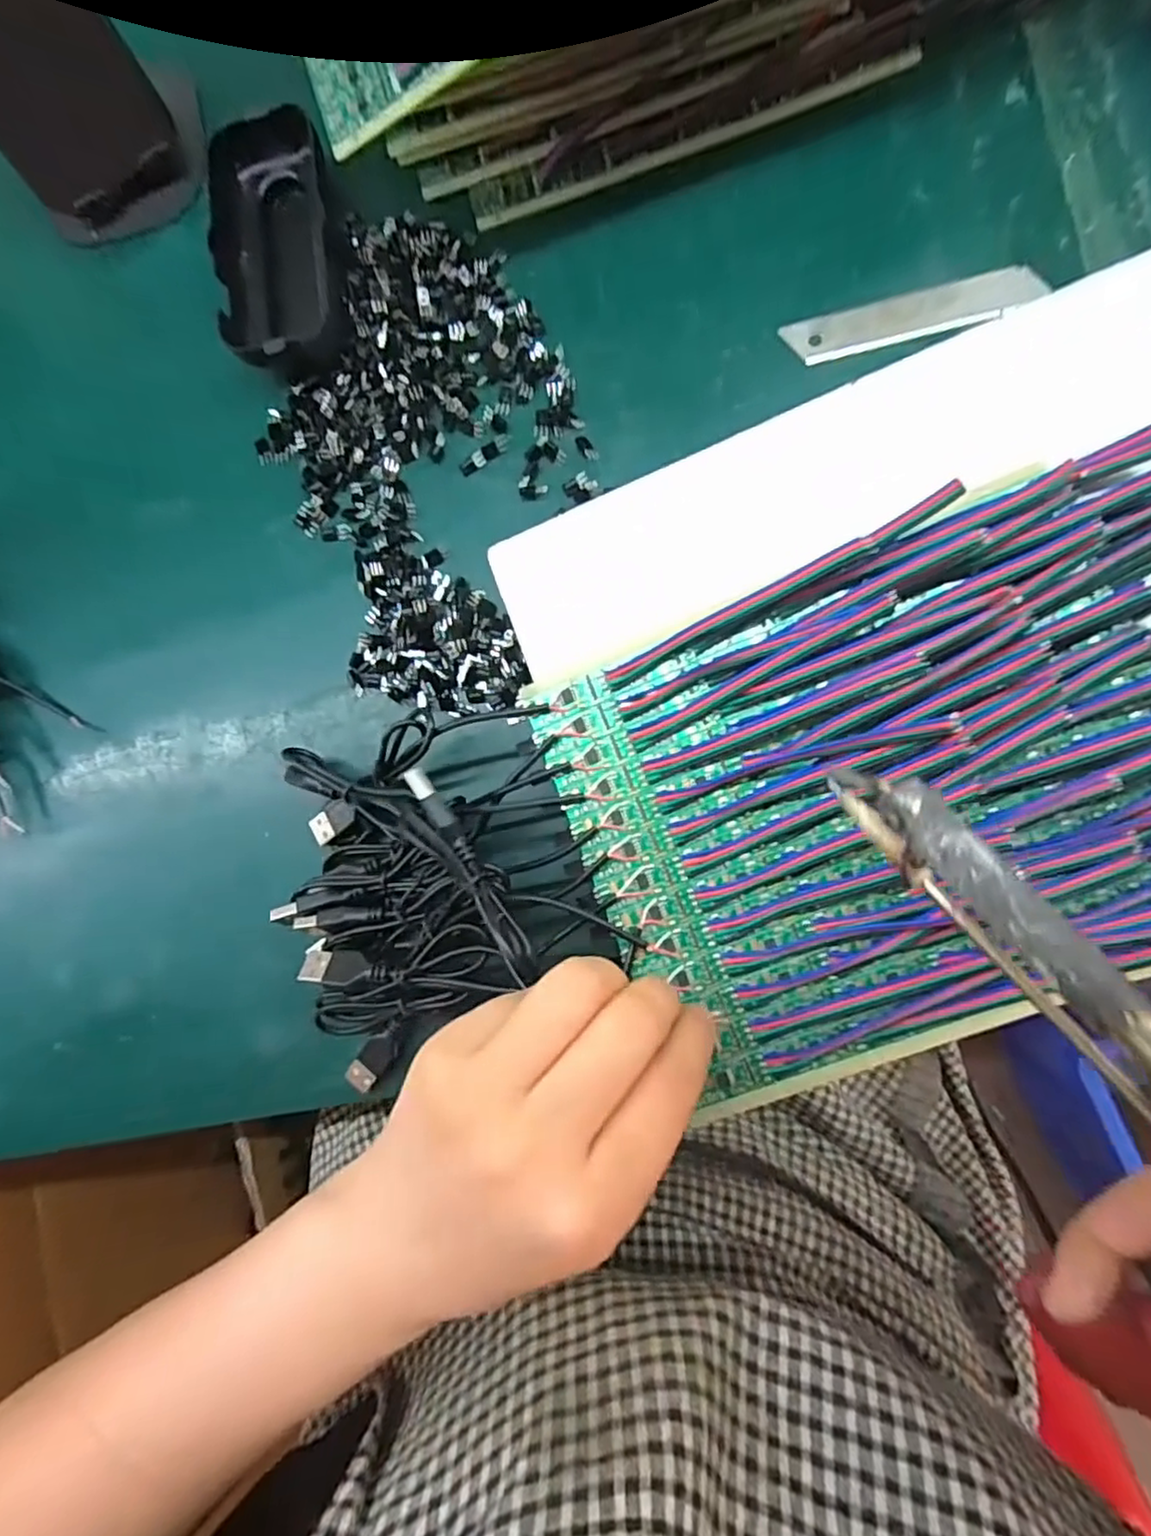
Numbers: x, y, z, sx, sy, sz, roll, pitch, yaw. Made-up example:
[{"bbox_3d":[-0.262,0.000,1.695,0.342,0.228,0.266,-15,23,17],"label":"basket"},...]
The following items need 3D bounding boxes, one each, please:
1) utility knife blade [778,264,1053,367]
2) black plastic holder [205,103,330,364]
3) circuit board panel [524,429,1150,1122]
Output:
[{"bbox_3d":[0.135,-0.182,0.273,0.095,0.004,0.021,-7,86,9],"label":"utility knife blade"},{"bbox_3d":[-0.140,-0.247,0.309,0.045,0.019,0.121,-6,86,9],"label":"black plastic holder"},{"bbox_3d":[0.142,-0.009,0.217,0.285,0.022,0.160,-22,84,7],"label":"circuit board panel"}]

